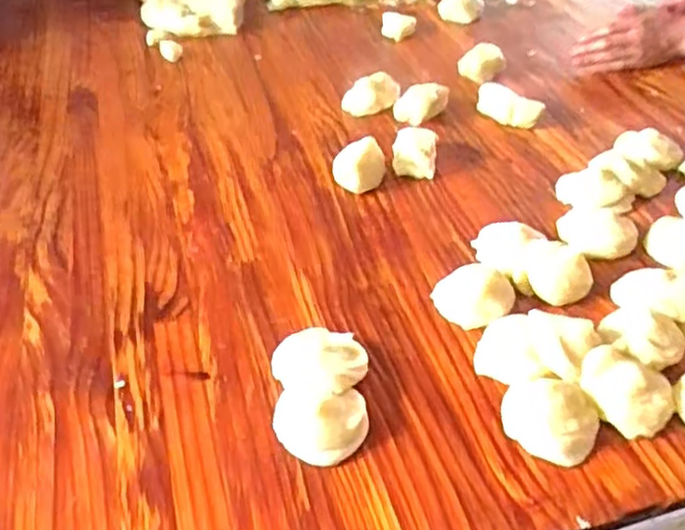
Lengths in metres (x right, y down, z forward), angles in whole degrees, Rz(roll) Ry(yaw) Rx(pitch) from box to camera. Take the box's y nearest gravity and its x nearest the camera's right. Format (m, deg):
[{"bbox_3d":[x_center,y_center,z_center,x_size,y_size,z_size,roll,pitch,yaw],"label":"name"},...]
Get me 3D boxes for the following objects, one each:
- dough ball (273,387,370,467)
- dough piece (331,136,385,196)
[{"bbox_3d":[-0.020,0.137,0.617,0.081,0.034,0.066,1,44,4],"label":"dough ball"},{"bbox_3d":[0.020,-0.128,0.914,0.067,0.046,0.053,-1,41,2],"label":"dough piece"}]

